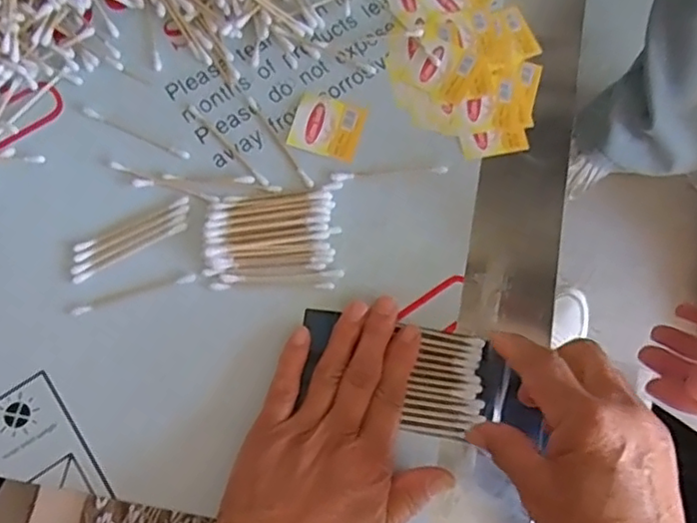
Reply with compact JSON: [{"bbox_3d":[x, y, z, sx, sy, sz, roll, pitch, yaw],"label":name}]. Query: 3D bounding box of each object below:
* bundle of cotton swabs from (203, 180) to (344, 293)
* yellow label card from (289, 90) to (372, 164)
[{"bbox_3d":[-0.045,-0.016,0.372,0.078,0.010,0.063,-1,75,-2],"label":"bundle of cotton swabs"},{"bbox_3d":[-0.013,-0.086,0.399,0.044,0.004,0.039,18,77,-2],"label":"yellow label card"}]

